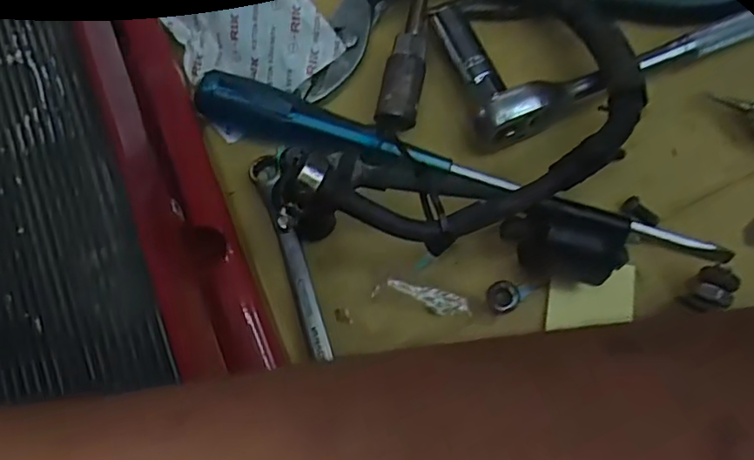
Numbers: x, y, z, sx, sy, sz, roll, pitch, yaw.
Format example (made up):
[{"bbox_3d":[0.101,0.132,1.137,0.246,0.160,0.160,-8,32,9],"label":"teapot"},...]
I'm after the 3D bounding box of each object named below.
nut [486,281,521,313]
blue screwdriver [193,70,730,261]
[{"bbox_3d":[0.066,0.035,0.320,0.017,0.004,0.016,-25,78,-4],"label":"nut"},{"bbox_3d":[0.037,-0.034,0.325,0.293,0.023,0.026,19,78,5],"label":"blue screwdriver"}]

